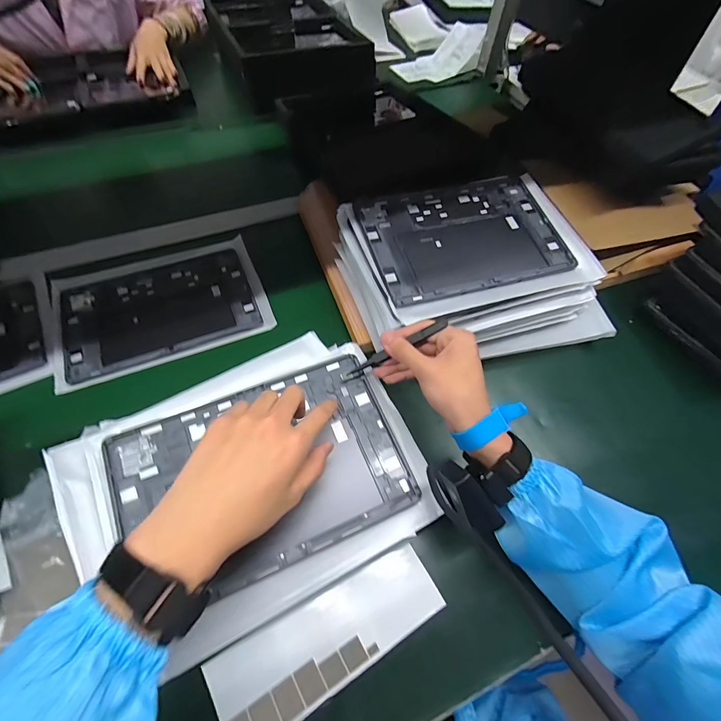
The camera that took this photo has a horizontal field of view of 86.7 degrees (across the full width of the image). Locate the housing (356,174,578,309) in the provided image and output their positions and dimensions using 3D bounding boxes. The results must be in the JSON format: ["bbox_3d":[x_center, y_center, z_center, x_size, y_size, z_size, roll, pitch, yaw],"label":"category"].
[{"bbox_3d":[0.133,-0.163,0.497,0.254,0.012,0.172,-14,67,-13],"label":"housing"}]

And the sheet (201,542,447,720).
[{"bbox_3d":[-0.028,0.259,0.358,0.213,0.010,0.077,-26,66,-17],"label":"sheet"}]

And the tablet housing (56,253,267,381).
[{"bbox_3d":[-0.290,-0.080,0.557,0.254,0.009,0.175,-20,62,-15],"label":"tablet housing"}]

